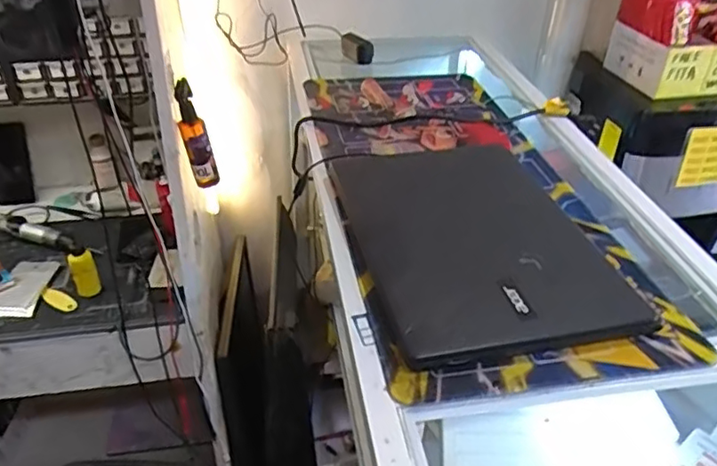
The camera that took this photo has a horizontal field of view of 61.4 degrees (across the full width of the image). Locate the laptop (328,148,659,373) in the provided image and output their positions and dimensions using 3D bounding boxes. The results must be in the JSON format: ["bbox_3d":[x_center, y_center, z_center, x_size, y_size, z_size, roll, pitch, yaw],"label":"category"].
[{"bbox_3d":[0.125,-0.003,0.646,0.247,0.035,0.328,-8,36,-11],"label":"laptop"}]

